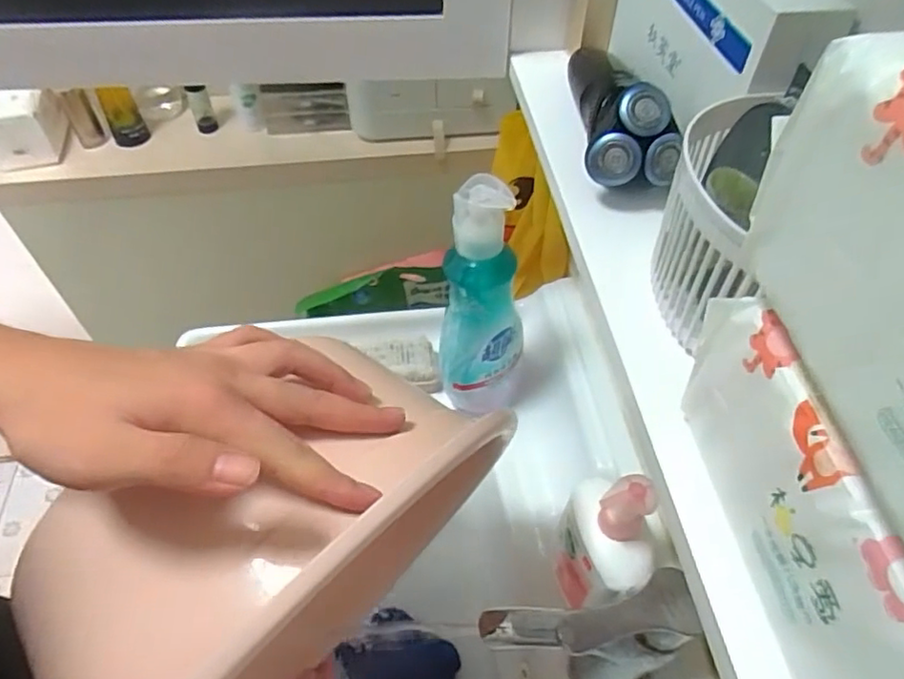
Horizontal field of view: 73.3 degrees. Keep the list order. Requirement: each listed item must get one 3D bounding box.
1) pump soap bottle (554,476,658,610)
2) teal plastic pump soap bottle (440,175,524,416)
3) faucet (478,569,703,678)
[{"bbox_3d":[0.126,0.168,0.507,0.050,0.167,0.095,-9,51,-11],"label":"pump soap bottle"},{"bbox_3d":[0.030,-0.027,0.584,0.082,0.266,0.060,14,50,7],"label":"teal plastic pump soap bottle"},{"bbox_3d":[0.095,0.228,0.451,0.139,0.215,0.053,-3,50,-7],"label":"faucet"}]

